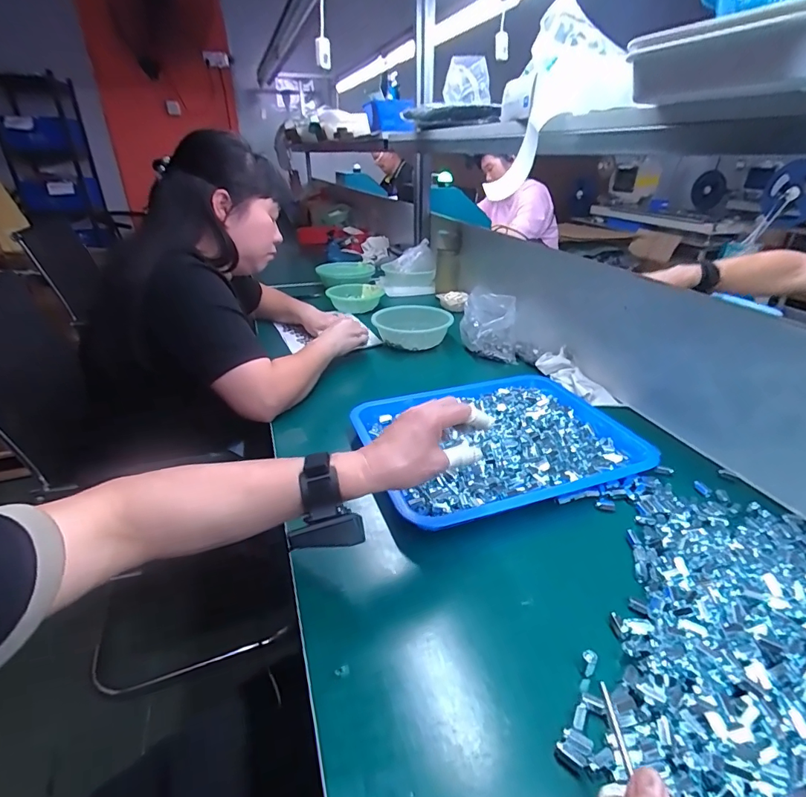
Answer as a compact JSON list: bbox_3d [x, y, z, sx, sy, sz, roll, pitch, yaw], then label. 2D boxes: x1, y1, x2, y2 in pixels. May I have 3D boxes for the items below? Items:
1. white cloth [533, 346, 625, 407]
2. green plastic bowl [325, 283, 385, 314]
[{"bbox_3d":[0.332,-0.040,0.873,0.080,0.039,0.181,-9,30,-17],"label":"white cloth"},{"bbox_3d":[-0.138,-0.294,1.328,0.159,0.055,0.149,1,29,1],"label":"green plastic bowl"}]

